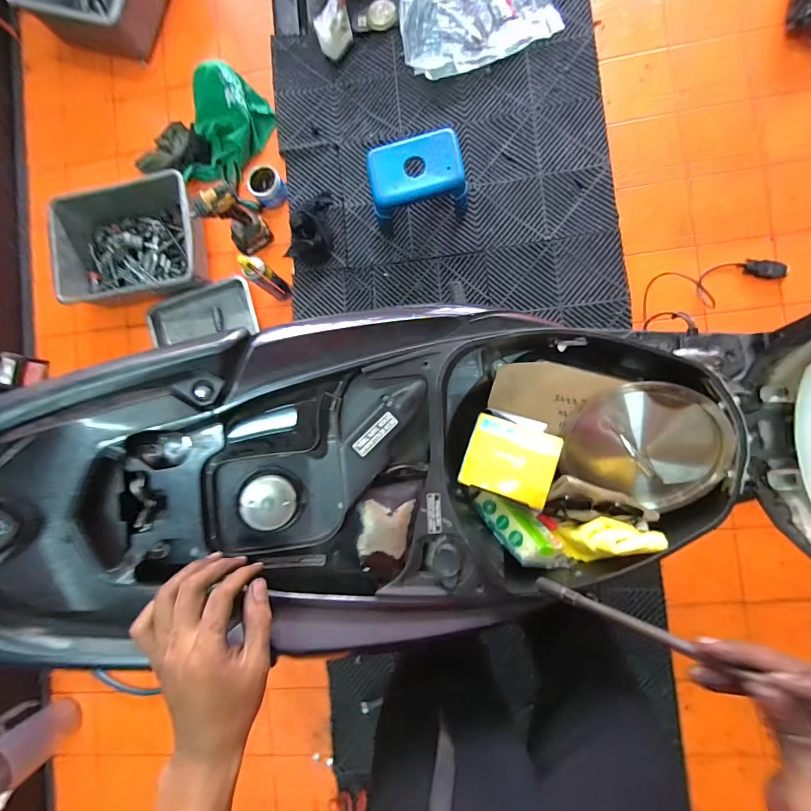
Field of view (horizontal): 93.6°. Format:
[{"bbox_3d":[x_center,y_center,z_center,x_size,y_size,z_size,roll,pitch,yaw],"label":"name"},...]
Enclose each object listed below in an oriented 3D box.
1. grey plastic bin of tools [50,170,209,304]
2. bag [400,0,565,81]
[{"bbox_3d":[-0.861,-0.520,1.195,0.464,0.142,0.347,-6,87,6],"label":"grey plastic bin of tools"},{"bbox_3d":[0.214,-1.189,1.153,0.462,0.080,0.276,-16,86,5],"label":"bag"}]

